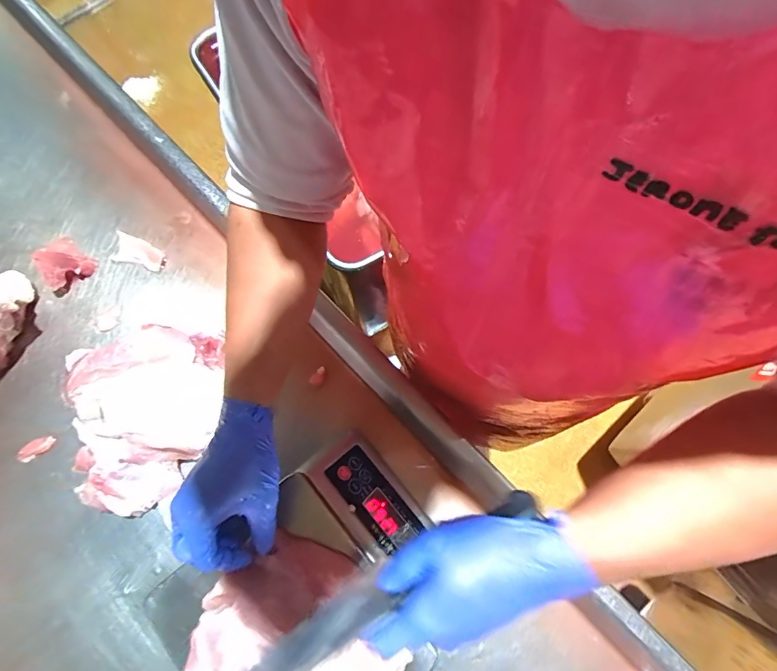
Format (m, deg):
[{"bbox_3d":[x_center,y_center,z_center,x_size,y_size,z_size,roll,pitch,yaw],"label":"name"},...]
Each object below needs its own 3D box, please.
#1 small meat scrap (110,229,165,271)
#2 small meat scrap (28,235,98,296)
[{"bbox_3d":[-0.363,-0.121,0.576,0.081,0.011,0.040,18,76,3],"label":"small meat scrap"},{"bbox_3d":[-0.459,-0.099,0.554,0.069,0.034,0.067,39,78,8],"label":"small meat scrap"}]

